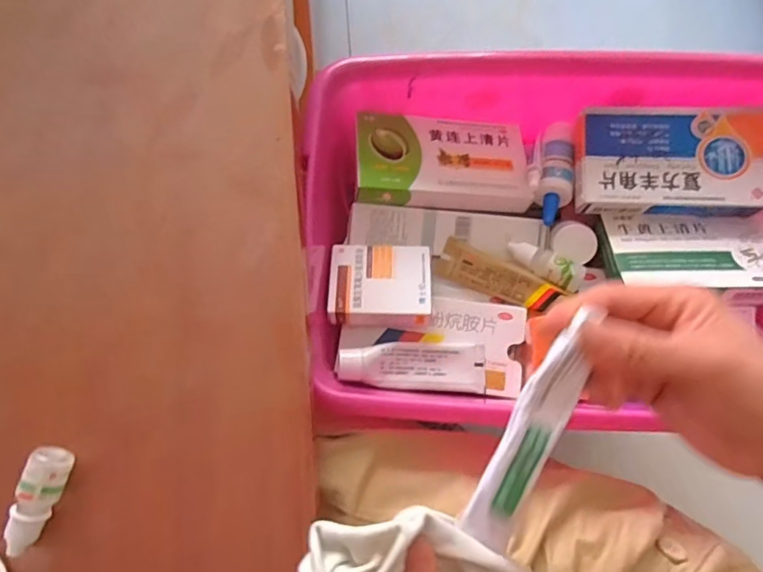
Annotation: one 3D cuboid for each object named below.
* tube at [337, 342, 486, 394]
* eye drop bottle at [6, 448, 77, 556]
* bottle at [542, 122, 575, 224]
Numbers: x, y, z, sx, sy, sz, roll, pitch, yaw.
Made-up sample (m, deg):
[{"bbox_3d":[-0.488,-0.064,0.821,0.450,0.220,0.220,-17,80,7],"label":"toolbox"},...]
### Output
[{"bbox_3d":[0.025,0.060,0.388,0.111,0.022,0.037,1,78,3],"label":"tube"},{"bbox_3d":[-0.187,0.118,0.279,0.019,0.023,0.057,17,79,6],"label":"eye drop bottle"},{"bbox_3d":[0.148,-0.099,0.435,0.026,0.025,0.098,8,78,4],"label":"bottle"}]

